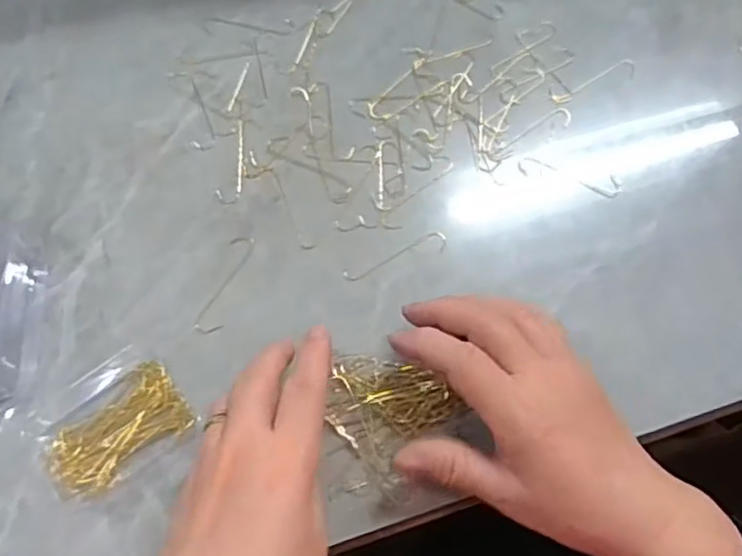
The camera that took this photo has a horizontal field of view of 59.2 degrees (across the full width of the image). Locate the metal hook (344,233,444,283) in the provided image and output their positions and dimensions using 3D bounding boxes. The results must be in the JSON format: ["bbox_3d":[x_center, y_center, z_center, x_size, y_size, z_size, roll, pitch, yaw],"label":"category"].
[{"bbox_3d":[0.014,-0.014,0.386,0.064,0.004,0.016,-18,68,-7],"label":"metal hook"}]

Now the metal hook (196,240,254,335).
[{"bbox_3d":[-0.084,0.003,0.378,0.015,0.004,0.063,14,68,7],"label":"metal hook"}]

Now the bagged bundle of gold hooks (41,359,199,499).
[{"bbox_3d":[-0.134,0.078,0.344,0.072,0.011,0.049,-36,71,-14],"label":"bagged bundle of gold hooks"}]

